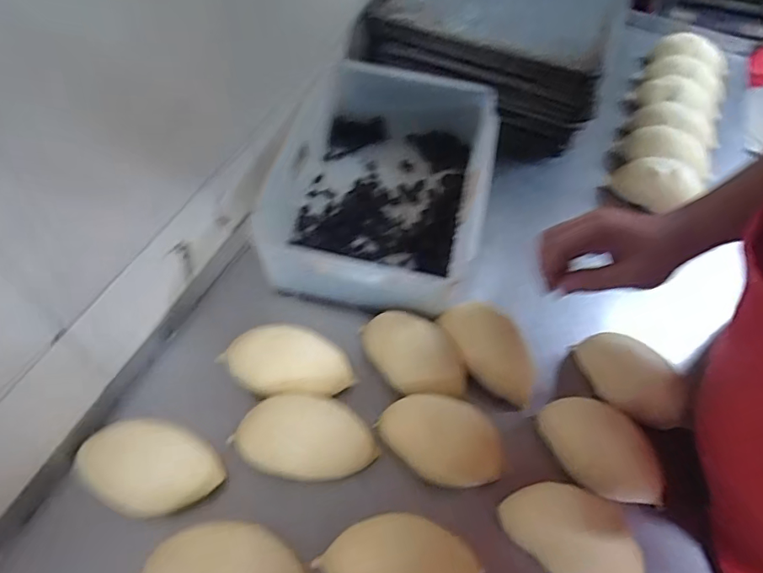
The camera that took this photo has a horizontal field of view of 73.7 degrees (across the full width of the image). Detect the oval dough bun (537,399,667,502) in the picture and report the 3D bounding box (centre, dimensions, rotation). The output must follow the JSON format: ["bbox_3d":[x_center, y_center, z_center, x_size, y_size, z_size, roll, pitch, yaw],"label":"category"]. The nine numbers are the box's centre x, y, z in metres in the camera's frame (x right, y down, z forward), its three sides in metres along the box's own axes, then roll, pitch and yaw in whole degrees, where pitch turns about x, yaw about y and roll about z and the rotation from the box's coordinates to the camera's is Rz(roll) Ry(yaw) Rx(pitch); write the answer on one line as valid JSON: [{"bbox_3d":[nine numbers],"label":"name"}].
[{"bbox_3d":[0.217,0.165,0.499,0.132,0.057,0.075,33,58,18],"label":"oval dough bun"}]

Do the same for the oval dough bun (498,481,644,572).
[{"bbox_3d":[0.168,0.224,0.458,0.126,0.059,0.082,20,55,10],"label":"oval dough bun"}]

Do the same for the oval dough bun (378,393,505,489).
[{"bbox_3d":[0.053,0.150,0.507,0.113,0.044,0.078,19,55,10],"label":"oval dough bun"}]

